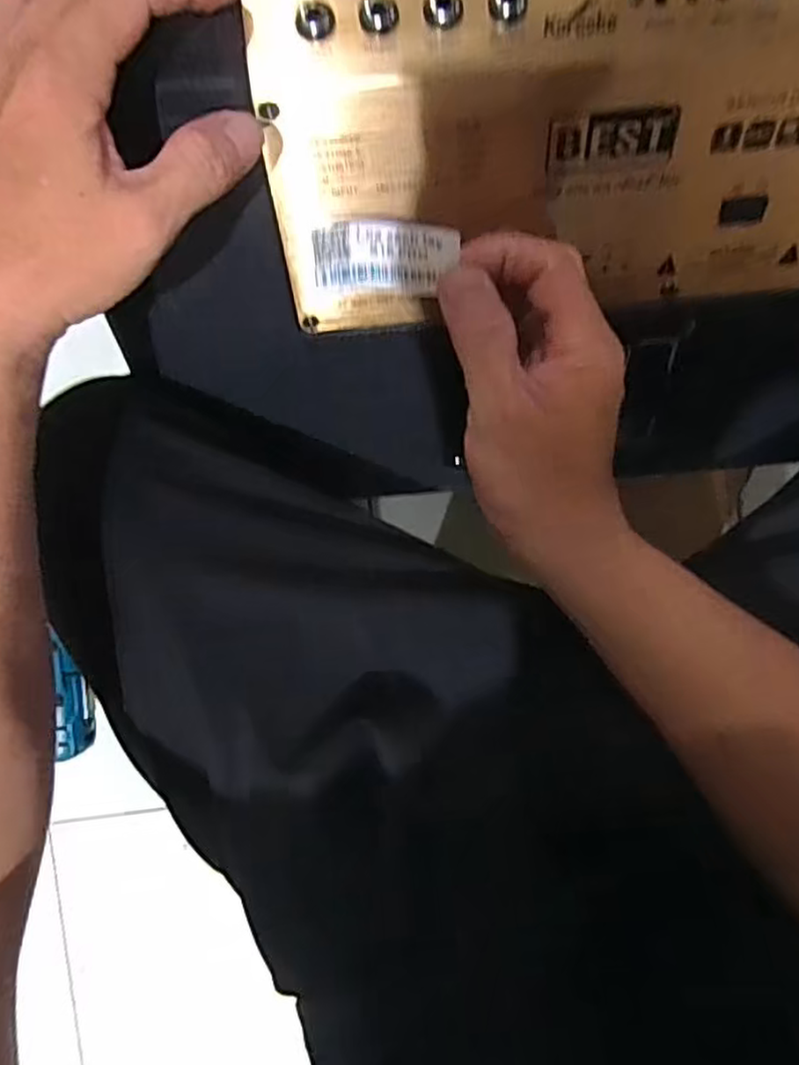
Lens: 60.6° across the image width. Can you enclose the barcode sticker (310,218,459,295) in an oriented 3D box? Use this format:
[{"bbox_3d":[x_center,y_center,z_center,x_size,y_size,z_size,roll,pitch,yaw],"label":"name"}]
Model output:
[{"bbox_3d":[-0.006,-0.107,0.268,0.055,0.028,0.006,6,50,6],"label":"barcode sticker"}]

